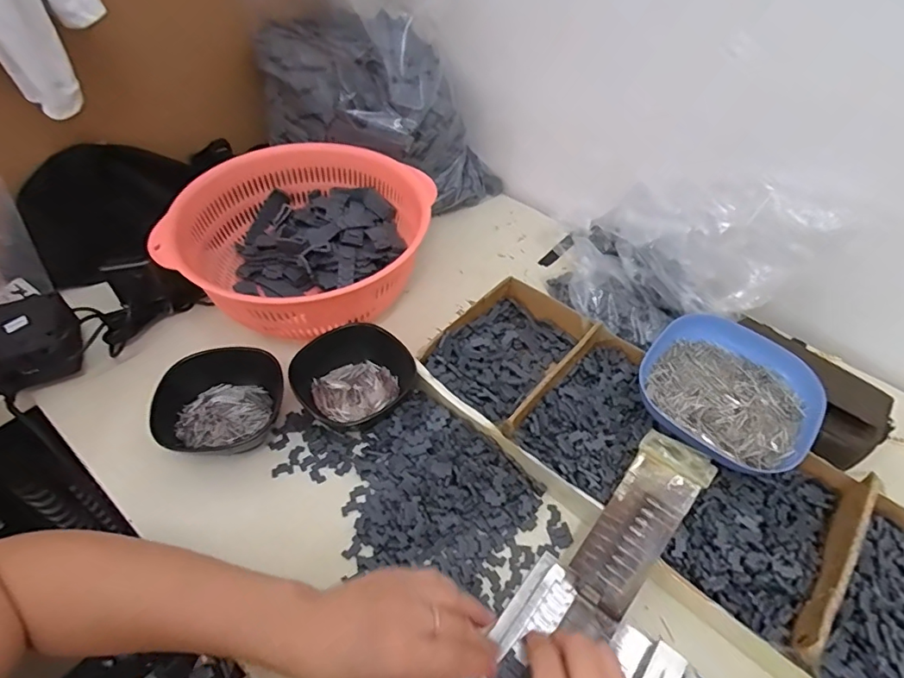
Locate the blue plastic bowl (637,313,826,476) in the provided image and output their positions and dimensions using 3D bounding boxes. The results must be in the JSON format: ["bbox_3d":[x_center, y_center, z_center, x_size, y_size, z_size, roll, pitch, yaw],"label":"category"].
[{"bbox_3d":[0.247,0.048,0.456,0.138,0.047,0.130,36,57,25],"label":"blue plastic bowl"}]

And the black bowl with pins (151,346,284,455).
[{"bbox_3d":[-0.214,0.060,0.474,0.110,0.050,0.096,-7,50,-9],"label":"black bowl with pins"}]

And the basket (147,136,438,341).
[{"bbox_3d":[-0.155,-0.103,0.561,0.248,0.105,0.257,1,50,-1],"label":"basket"}]

